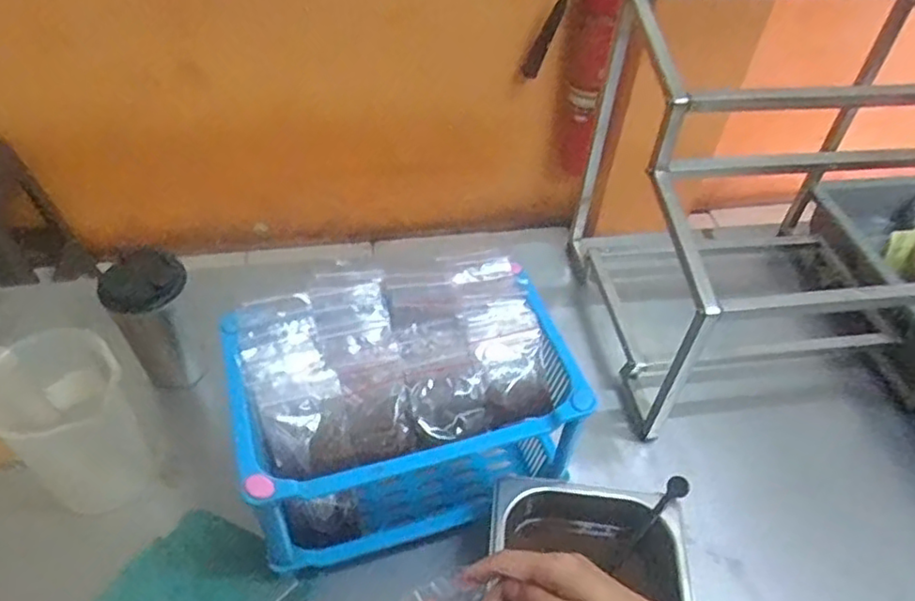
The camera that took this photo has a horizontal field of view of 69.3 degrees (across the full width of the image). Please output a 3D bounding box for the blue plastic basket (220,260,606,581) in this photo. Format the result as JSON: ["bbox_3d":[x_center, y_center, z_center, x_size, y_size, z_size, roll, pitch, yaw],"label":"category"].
[{"bbox_3d":[-0.050,0.103,0.665,0.317,0.164,0.210,-9,50,-13],"label":"blue plastic basket"}]

